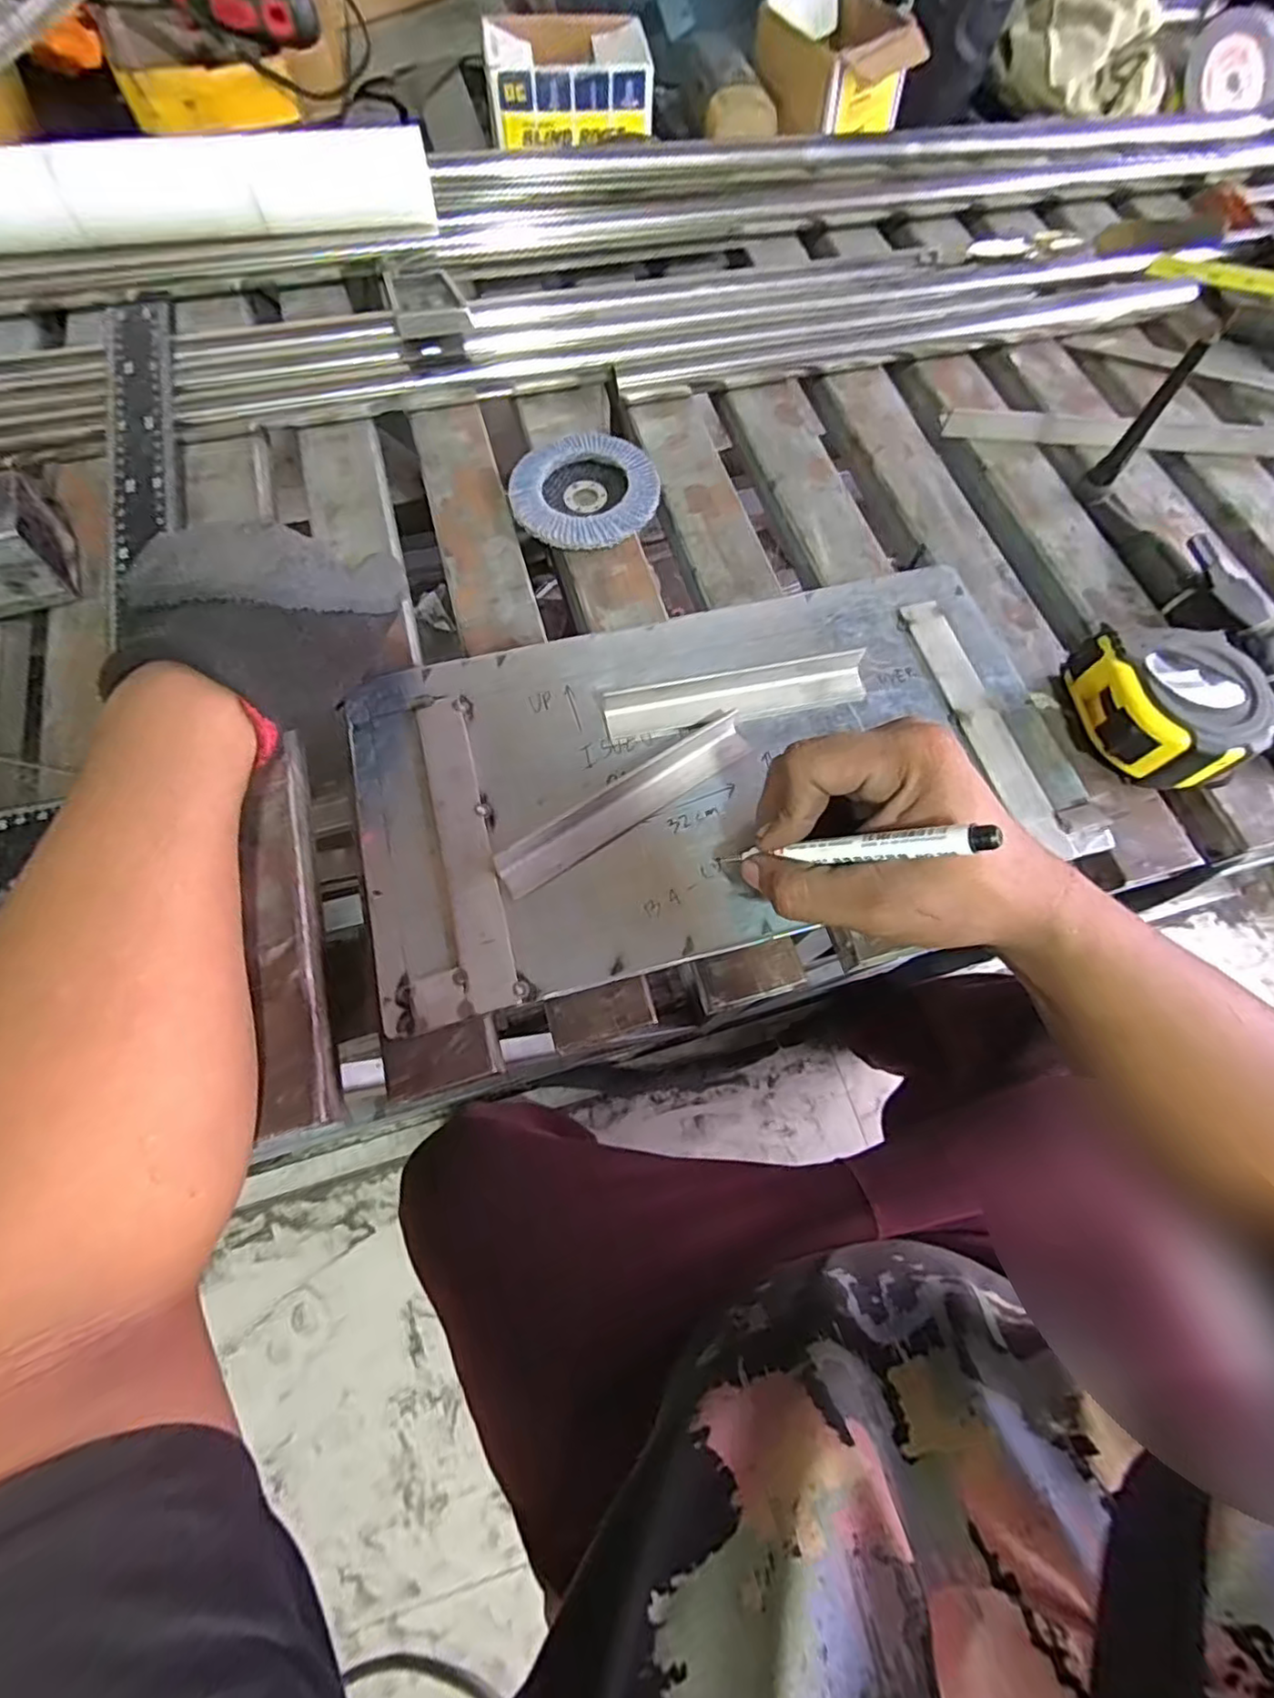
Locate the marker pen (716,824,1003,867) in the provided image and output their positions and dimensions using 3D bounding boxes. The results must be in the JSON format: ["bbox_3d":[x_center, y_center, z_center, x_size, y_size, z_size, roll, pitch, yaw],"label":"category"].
[{"bbox_3d":[0.083,0.000,0.274,0.012,0.127,0.009,34,65,-33],"label":"marker pen"}]

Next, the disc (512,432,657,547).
[{"bbox_3d":[-0.033,-0.237,0.422,0.091,0.014,0.103,31,70,9],"label":"disc"}]

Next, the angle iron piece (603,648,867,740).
[{"bbox_3d":[0.057,-0.087,0.358,0.150,0.015,0.023,-11,70,-7],"label":"angle iron piece"}]

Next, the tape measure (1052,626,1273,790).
[{"bbox_3d":[0.292,-0.079,0.349,0.078,0.047,0.090,-6,69,-5],"label":"tape measure"}]

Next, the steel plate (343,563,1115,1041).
[{"bbox_3d":[0.044,-0.049,0.346,0.375,0.013,0.198,-13,70,-8],"label":"steel plate"}]

